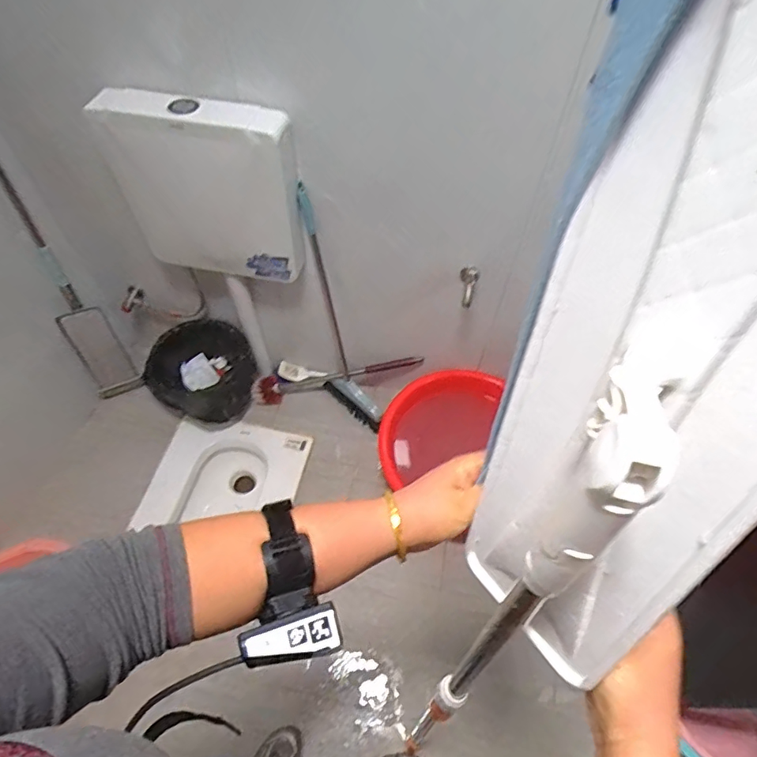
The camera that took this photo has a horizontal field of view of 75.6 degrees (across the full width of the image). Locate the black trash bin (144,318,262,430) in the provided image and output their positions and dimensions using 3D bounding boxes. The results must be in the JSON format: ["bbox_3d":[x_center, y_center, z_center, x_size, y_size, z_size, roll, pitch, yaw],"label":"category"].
[{"bbox_3d":[-0.523,-0.010,1.505,0.271,0.279,0.270,1,57,-2],"label":"black trash bin"}]

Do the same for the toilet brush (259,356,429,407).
[{"bbox_3d":[-0.126,-0.001,1.517,0.541,0.083,0.071,-11,56,11],"label":"toilet brush"}]

